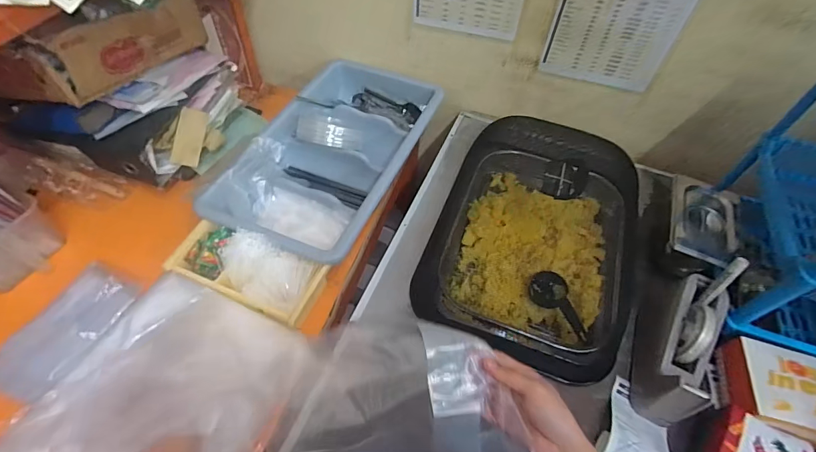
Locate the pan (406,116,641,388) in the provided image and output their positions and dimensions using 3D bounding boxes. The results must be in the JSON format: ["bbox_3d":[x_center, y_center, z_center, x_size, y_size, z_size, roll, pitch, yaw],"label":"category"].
[{"bbox_3d":[0.226,-0.023,0.702,0.313,0.124,0.488,18,55,10],"label":"pan"}]

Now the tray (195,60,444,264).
[{"bbox_3d":[-0.142,-0.137,0.784,0.274,0.086,0.474,20,55,11],"label":"tray"}]

